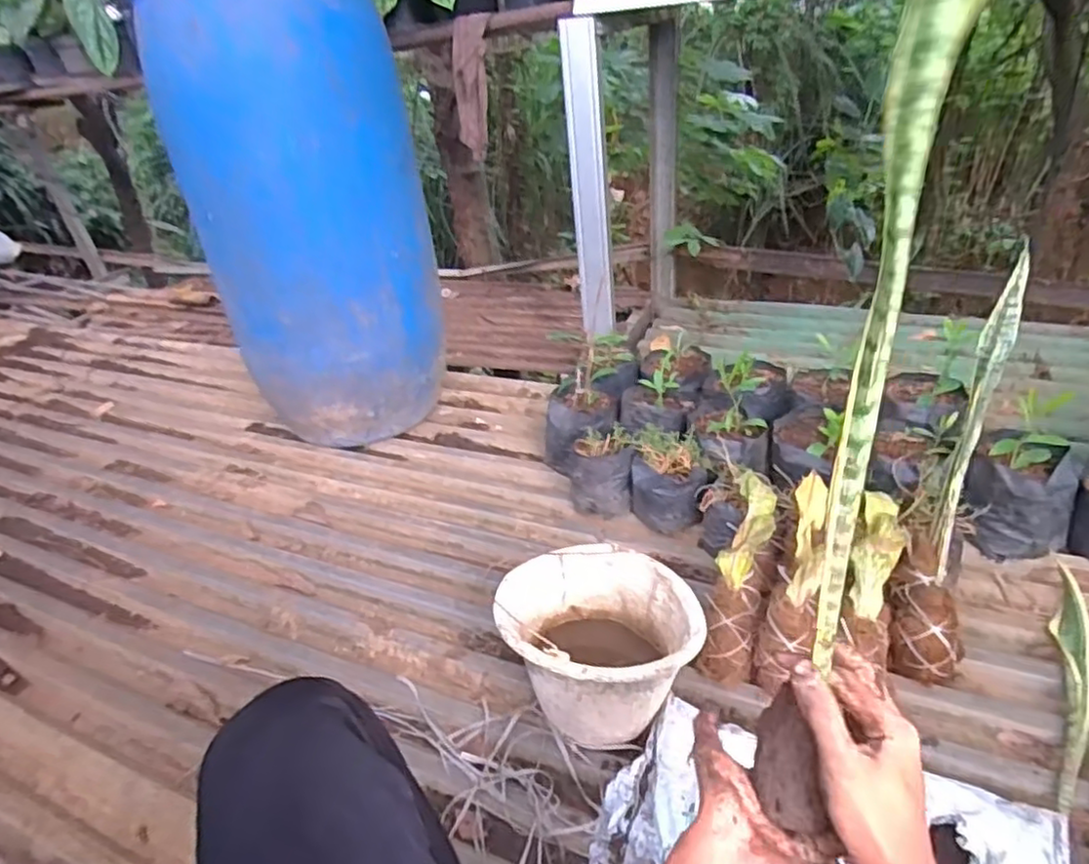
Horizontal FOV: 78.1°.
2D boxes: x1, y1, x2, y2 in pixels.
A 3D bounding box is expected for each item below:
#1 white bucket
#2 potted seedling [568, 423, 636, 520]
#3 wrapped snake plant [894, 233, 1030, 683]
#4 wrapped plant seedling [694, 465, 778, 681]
[{"bbox_3d":[0.073,0.282,0.888,0.227,0.197,0.221,-4,35,3],"label":"white bucket"},{"bbox_3d":[0.107,0.082,1.244,0.121,0.142,0.093,-5,35,2],"label":"potted seedling"},{"bbox_3d":[0.536,0.053,0.855,0.088,0.541,0.078,13,8,27],"label":"wrapped snake plant"},{"bbox_3d":[0.285,0.189,0.962,0.069,0.093,0.325,9,62,22],"label":"wrapped plant seedling"}]

